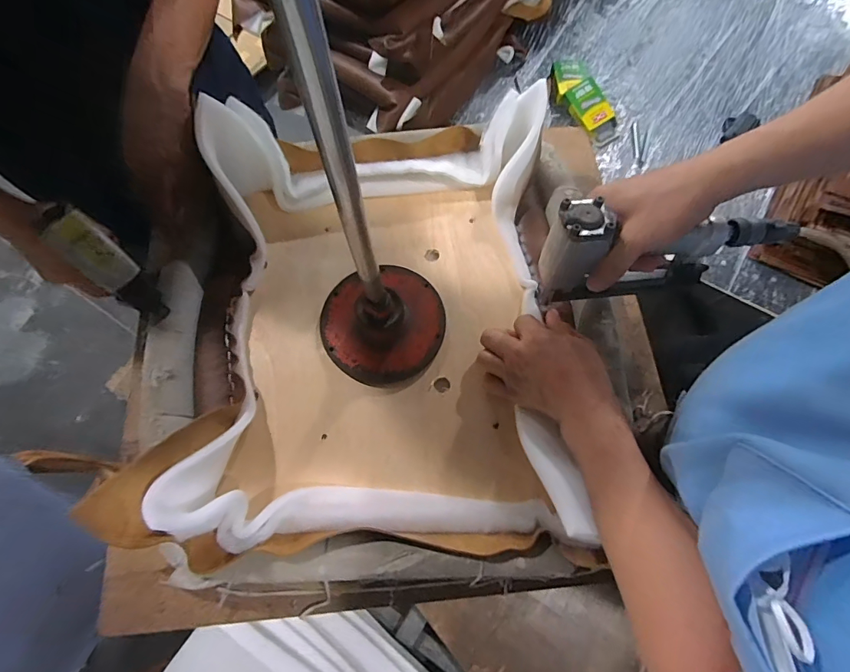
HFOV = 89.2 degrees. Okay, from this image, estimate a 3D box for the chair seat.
[{"bbox_3d":[-0.059,-0.038,0.484,0.411,0.112,0.494,1,70,1],"label":"chair seat"}]

